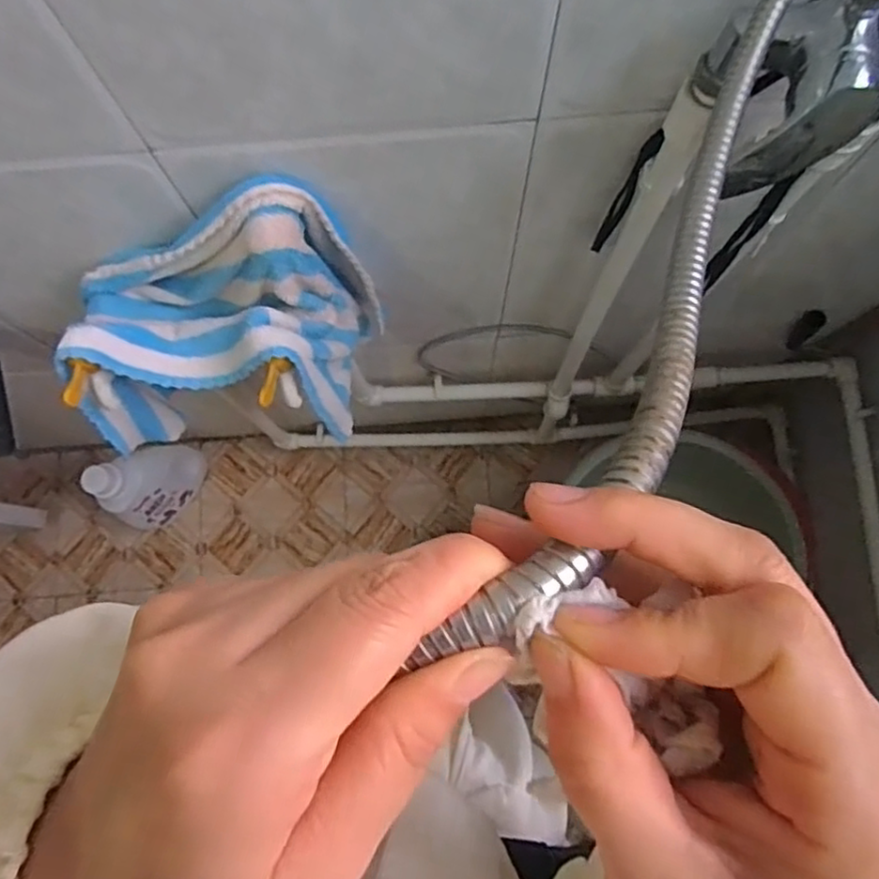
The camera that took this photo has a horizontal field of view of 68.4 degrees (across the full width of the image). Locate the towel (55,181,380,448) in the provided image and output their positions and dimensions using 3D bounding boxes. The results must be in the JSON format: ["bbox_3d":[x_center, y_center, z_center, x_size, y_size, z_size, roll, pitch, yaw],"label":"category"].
[{"bbox_3d":[-0.213,-0.102,0.642,0.293,0.258,0.154,-4,78,0],"label":"towel"}]

